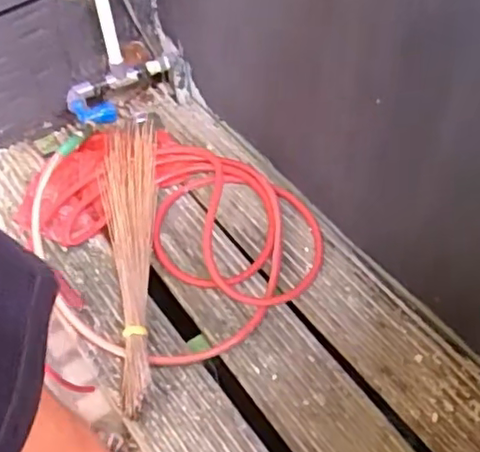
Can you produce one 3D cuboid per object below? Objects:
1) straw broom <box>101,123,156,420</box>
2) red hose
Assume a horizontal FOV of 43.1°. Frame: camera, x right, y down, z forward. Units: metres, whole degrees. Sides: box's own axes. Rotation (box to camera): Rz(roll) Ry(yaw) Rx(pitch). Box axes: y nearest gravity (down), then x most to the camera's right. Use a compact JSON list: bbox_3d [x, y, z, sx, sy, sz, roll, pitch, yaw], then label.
[{"bbox_3d":[-0.196,0.034,1.062,0.099,0.061,0.592,-6,57,-2],"label":"straw broom"},{"bbox_3d":[-0.148,0.000,1.096,0.500,0.054,0.518,-28,60,-15],"label":"red hose"}]

